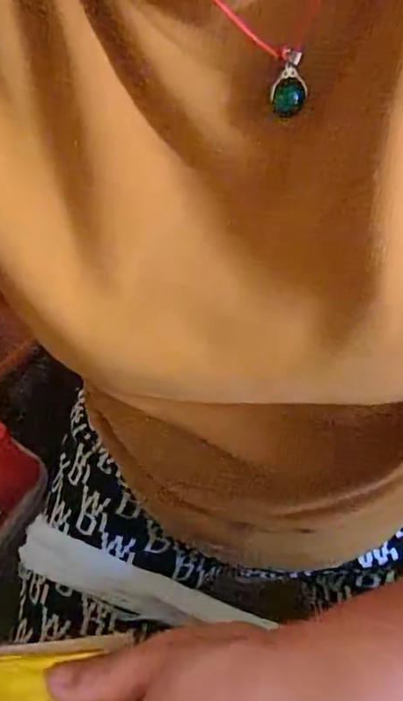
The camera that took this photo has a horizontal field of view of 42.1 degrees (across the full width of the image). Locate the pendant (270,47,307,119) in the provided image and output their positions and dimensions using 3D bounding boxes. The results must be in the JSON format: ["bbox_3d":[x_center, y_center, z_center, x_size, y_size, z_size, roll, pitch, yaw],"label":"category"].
[{"bbox_3d":[0.027,-0.083,0.162,0.011,0.018,0.004,4,31,16],"label":"pendant"}]

